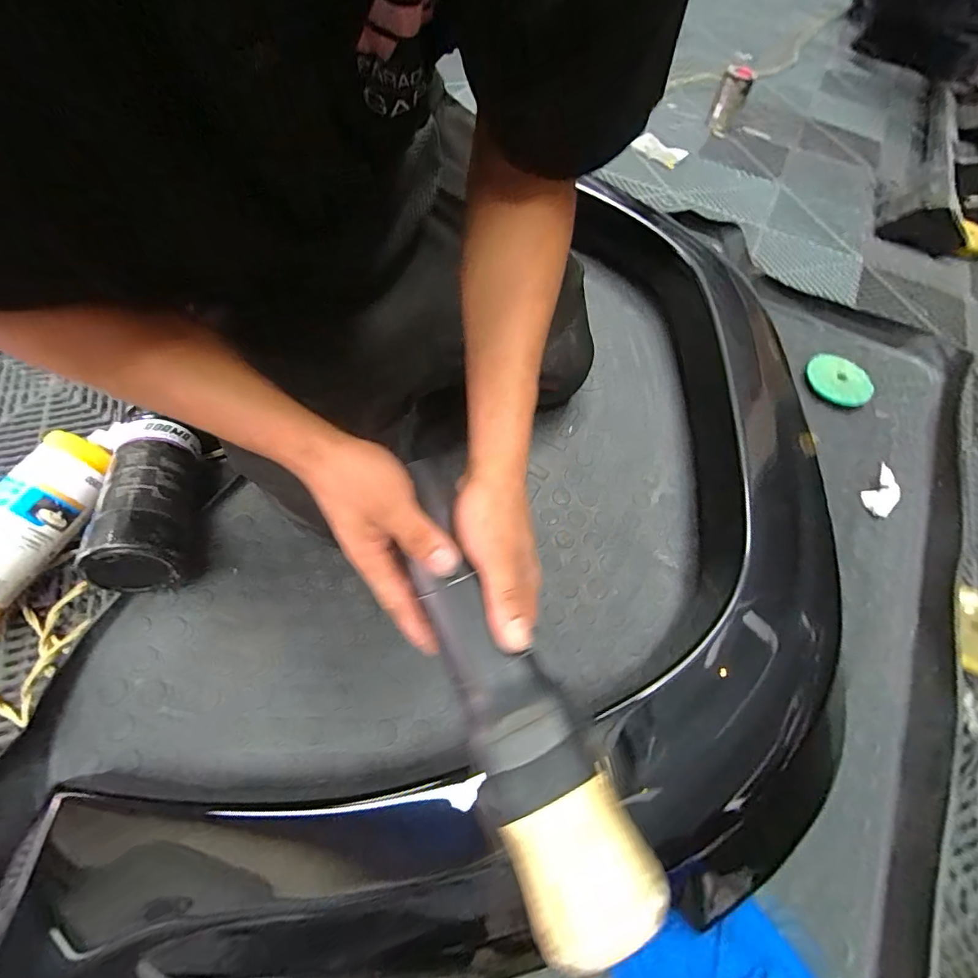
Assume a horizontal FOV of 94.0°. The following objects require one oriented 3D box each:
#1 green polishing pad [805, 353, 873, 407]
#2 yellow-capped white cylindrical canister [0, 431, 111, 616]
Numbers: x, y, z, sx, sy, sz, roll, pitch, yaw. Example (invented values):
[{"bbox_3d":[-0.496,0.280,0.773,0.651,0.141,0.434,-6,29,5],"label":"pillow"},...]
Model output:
[{"bbox_3d":[0.548,-0.173,0.716,0.089,0.012,0.085,21,71,29],"label":"green polishing pad"},{"bbox_3d":[-0.485,0.035,0.466,0.086,0.060,0.213,20,62,7],"label":"yellow-capped white cylindrical canister"}]

